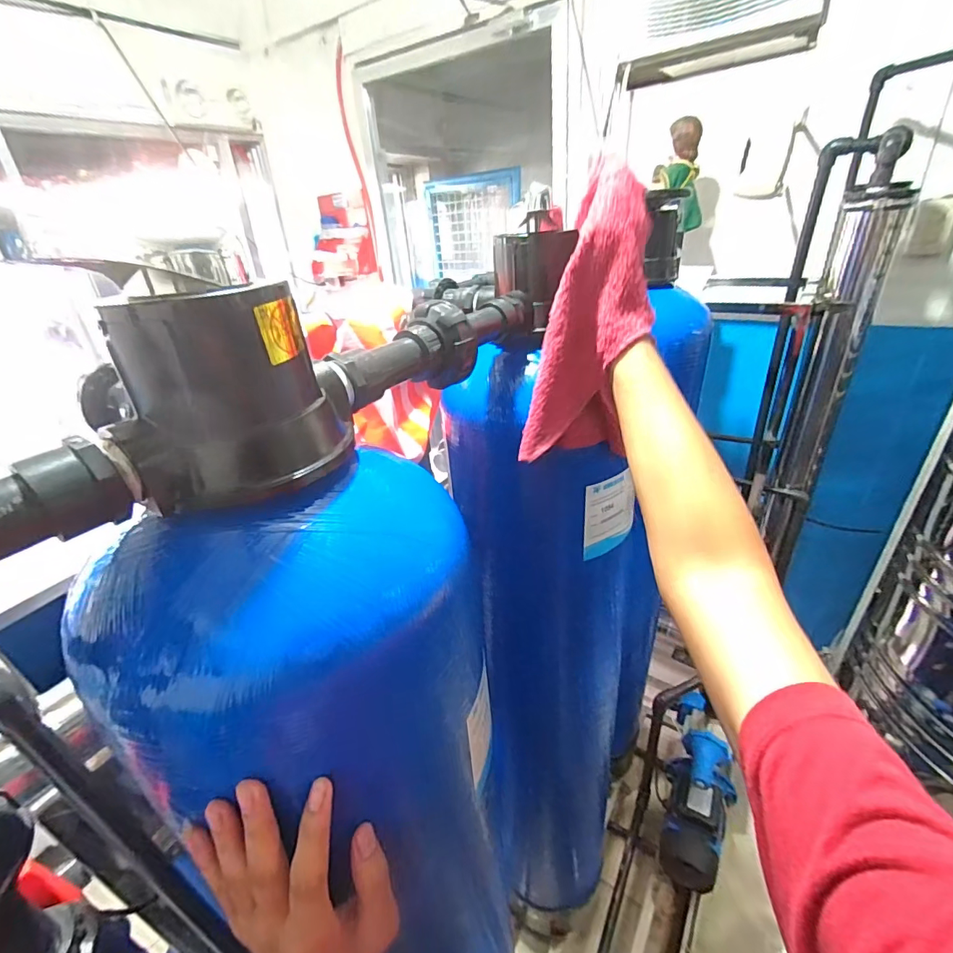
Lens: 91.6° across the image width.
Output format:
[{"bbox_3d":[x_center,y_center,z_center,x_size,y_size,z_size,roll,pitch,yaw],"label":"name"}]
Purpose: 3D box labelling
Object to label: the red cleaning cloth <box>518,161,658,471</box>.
[{"bbox_3d":[0.123,-0.138,0.426,0.099,0.258,0.074,-5,26,-31],"label":"red cleaning cloth"}]

